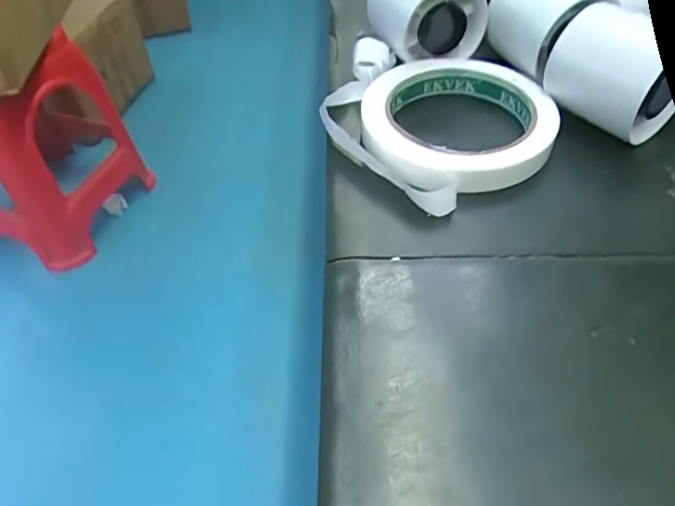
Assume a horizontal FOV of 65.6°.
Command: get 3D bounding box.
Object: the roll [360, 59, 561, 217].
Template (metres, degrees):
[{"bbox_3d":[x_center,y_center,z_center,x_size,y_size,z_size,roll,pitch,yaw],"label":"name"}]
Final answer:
[{"bbox_3d":[0.066,-0.076,0.295,0.111,0.018,0.111,-1,49,1],"label":"roll"}]

